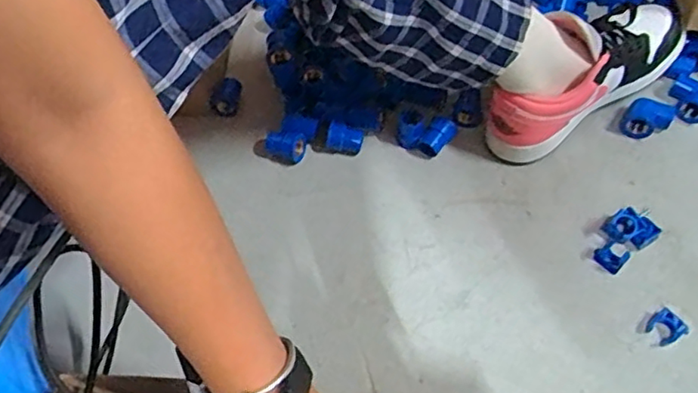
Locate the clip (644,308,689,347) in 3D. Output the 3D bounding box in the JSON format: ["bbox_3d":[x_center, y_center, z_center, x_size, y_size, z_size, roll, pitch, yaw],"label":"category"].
[{"bbox_3d":[0.288,0.119,0.549,0.028,0.012,0.028,-27,61,-12],"label":"clip"}]

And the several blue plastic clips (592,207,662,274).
[{"bbox_3d":[0.267,0.041,0.588,0.058,0.032,0.042,-39,64,-18],"label":"several blue plastic clips"}]

